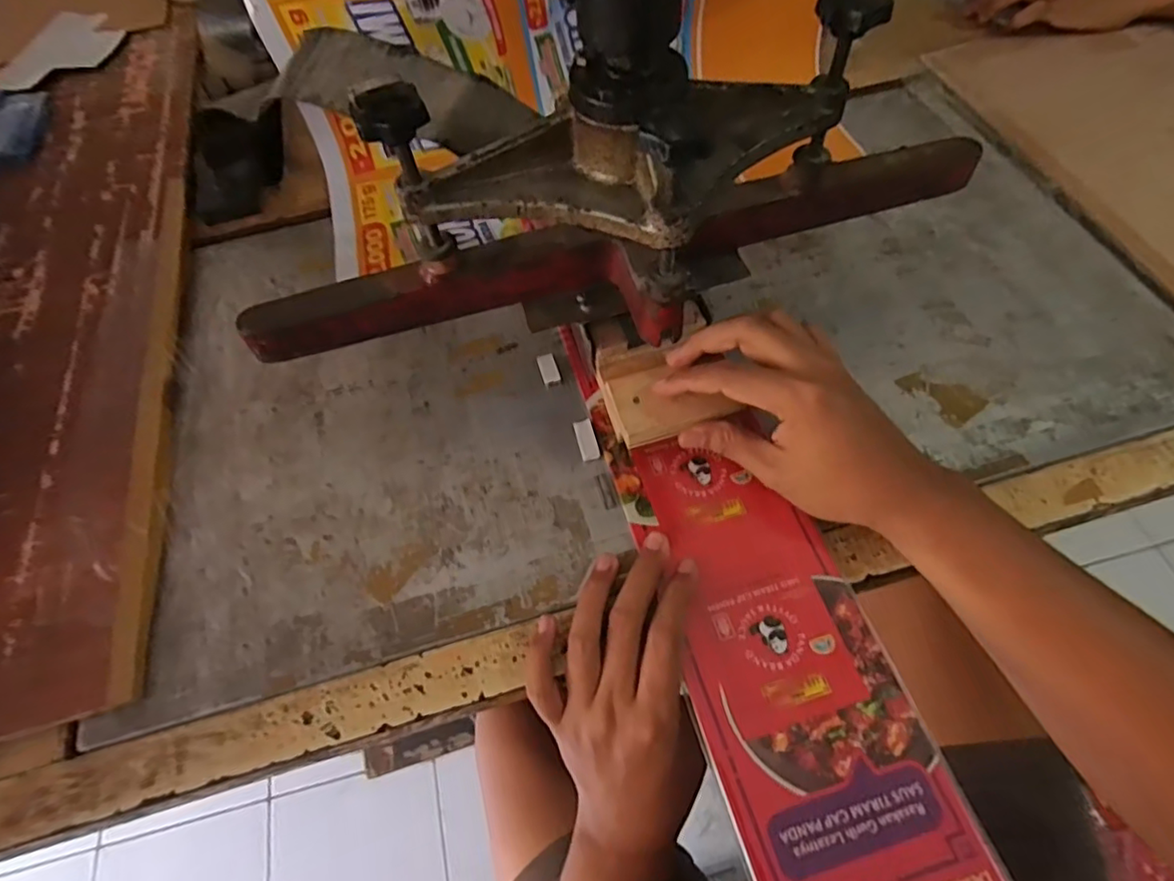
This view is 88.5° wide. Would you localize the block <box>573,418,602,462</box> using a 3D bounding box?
[{"bbox_3d":[0.000,-0.001,0.405,0.013,0.007,0.033,-15,60,-5],"label":"block"}]

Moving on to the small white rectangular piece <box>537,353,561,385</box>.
[{"bbox_3d":[-0.027,-0.052,0.434,0.012,0.006,0.024,-17,61,-6],"label":"small white rectangular piece"}]

